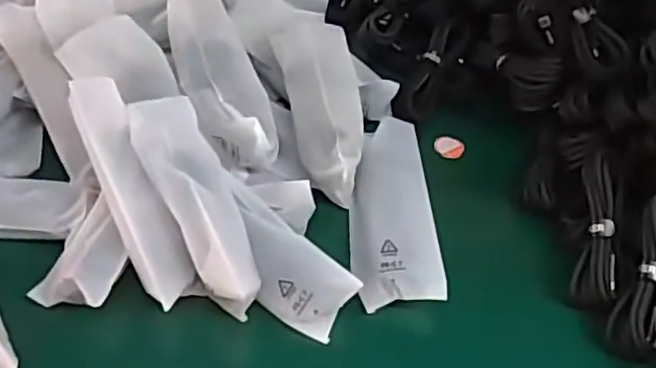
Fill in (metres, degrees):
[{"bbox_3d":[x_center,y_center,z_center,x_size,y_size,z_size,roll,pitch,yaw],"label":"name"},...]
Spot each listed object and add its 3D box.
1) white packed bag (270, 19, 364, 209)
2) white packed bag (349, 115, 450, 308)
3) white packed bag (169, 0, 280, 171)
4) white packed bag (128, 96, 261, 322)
[{"bbox_3d":[-0.003,-0.063,0.508,0.055,0.042,0.152,-5,63,-11],"label":"white packed bag"},{"bbox_3d":[0.044,0.018,0.484,0.056,0.023,0.153,0,49,-6],"label":"white packed bag"},{"bbox_3d":[-0.076,-0.080,0.488,0.054,0.036,0.144,-18,72,-21],"label":"white packed bag"},{"bbox_3d":[-0.083,0.010,0.435,0.049,0.031,0.150,-20,73,-22],"label":"white packed bag"}]

